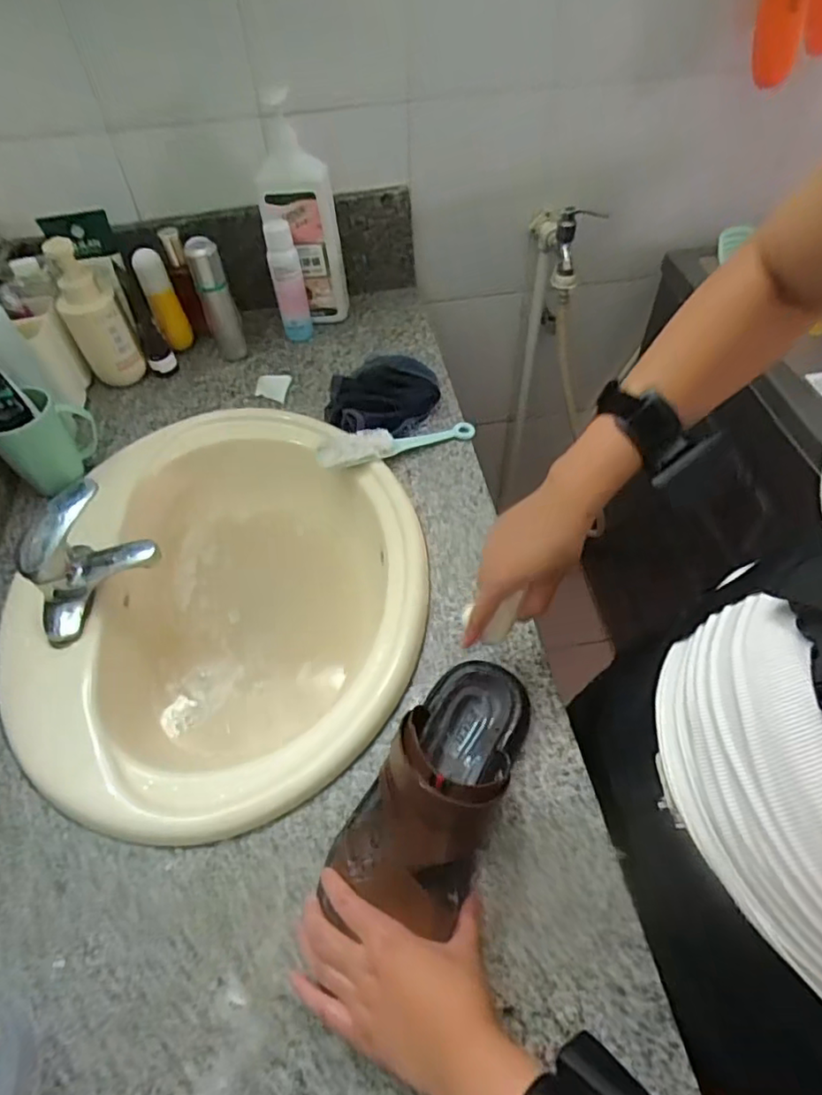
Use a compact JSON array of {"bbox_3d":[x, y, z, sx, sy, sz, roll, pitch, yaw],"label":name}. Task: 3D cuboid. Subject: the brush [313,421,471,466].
[{"bbox_3d":[-0.016,-0.136,0.759,0.207,0.040,0.045,-17,55,-10],"label":"brush"}]

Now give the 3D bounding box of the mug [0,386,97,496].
[{"bbox_3d":[-0.448,-0.129,0.745,0.111,0.113,0.077,-34,60,-20],"label":"mug"}]

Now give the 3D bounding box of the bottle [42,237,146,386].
[{"bbox_3d":[-0.430,-0.312,0.824,0.077,0.206,0.072,-24,55,-16],"label":"bottle"}]

